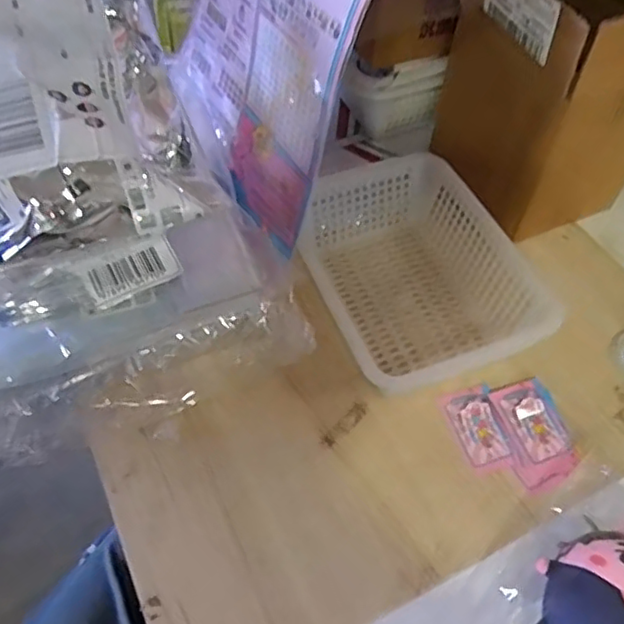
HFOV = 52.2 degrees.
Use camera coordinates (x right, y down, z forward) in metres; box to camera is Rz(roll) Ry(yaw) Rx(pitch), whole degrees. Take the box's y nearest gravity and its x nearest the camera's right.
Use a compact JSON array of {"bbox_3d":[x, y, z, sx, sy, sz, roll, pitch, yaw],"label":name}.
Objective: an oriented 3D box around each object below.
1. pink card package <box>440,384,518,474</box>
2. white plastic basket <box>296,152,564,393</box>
[{"bbox_3d":[0.156,0.108,0.599,0.046,0.004,0.081,-13,54,-8],"label":"pink card package"},{"bbox_3d":[0.102,-0.033,0.651,0.193,0.088,0.255,-17,55,-10],"label":"white plastic basket"}]

